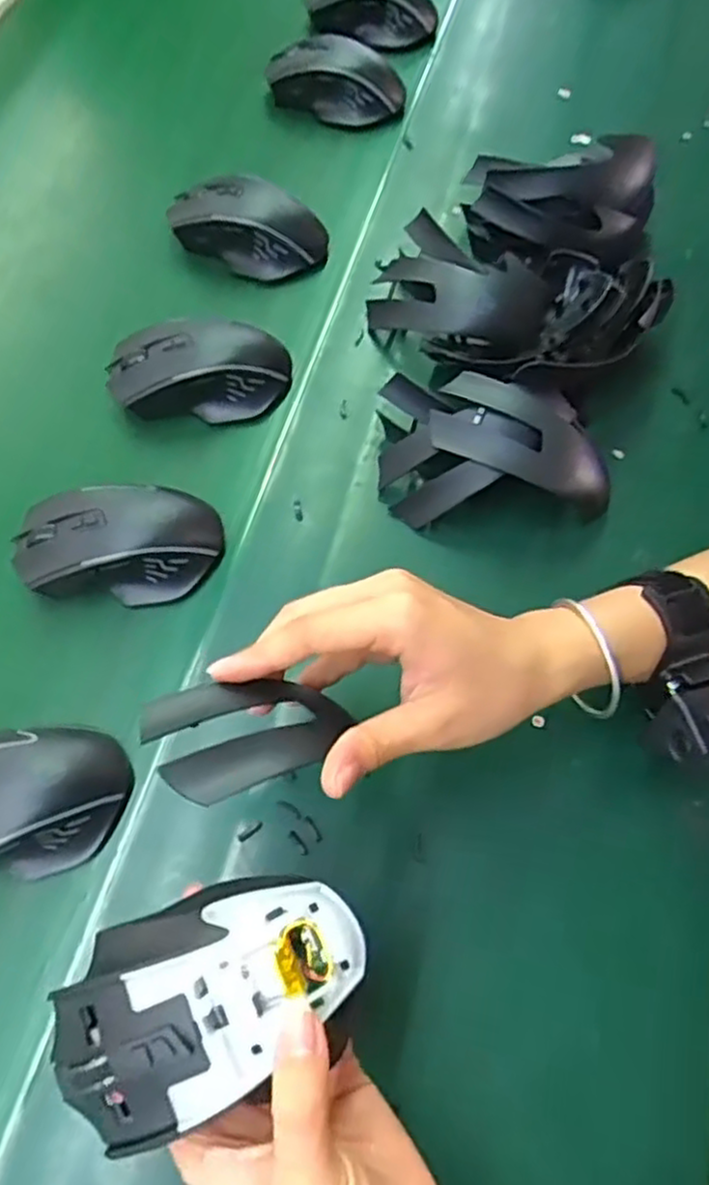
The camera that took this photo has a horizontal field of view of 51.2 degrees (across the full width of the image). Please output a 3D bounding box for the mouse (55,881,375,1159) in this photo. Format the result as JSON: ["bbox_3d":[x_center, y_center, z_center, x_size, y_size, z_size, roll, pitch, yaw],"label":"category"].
[{"bbox_3d":[-0.051,0.145,0.265,0.111,0.031,0.068,-18,67,-11],"label":"mouse"}]

